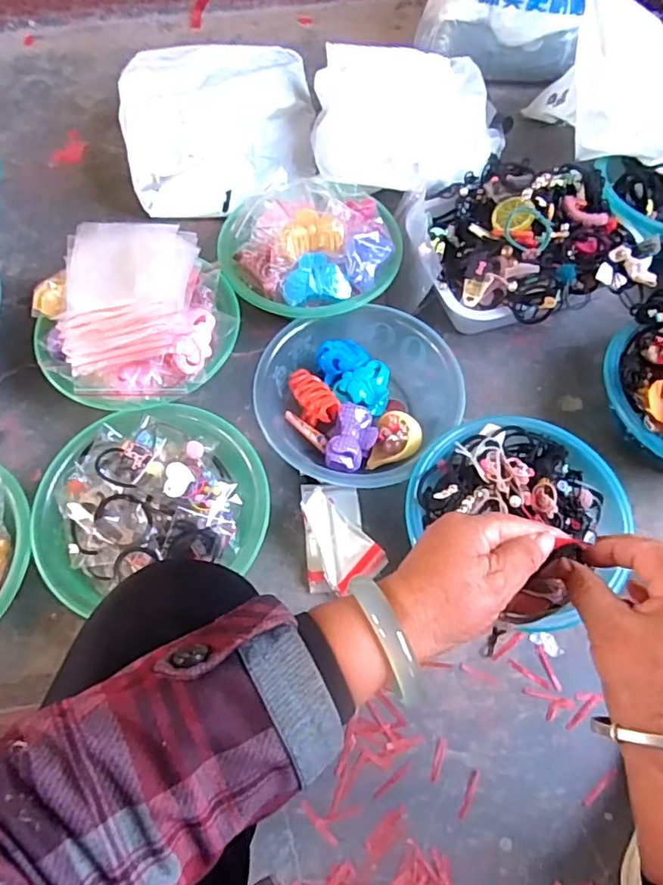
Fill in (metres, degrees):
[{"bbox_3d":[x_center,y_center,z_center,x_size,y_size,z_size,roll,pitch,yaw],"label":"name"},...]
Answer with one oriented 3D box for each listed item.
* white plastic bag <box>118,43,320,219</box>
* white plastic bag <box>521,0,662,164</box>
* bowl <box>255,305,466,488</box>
[{"bbox_3d":[-0.172,-0.496,0.853,0.279,0.132,0.303,-4,63,-2],"label":"white plastic bag"},{"bbox_3d":[0.448,-0.515,0.800,0.249,0.121,0.197,19,65,10],"label":"white plastic bag"},{"bbox_3d":[0.030,-0.054,0.686,0.222,0.070,0.226,0,63,0],"label":"bowl"}]

